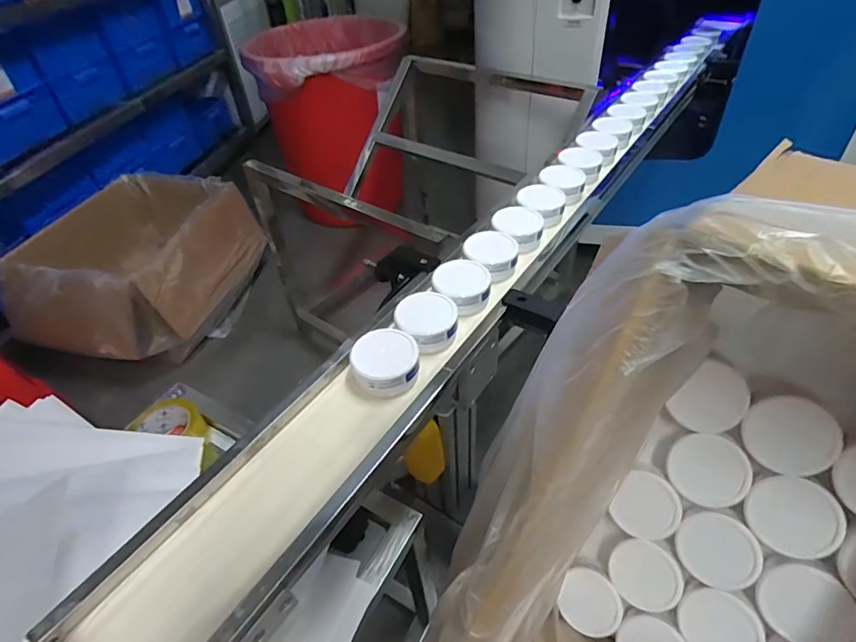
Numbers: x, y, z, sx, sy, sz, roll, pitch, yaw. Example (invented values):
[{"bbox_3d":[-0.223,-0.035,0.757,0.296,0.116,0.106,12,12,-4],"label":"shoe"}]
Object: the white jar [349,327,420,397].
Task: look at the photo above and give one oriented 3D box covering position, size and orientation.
[{"bbox_3d":[-0.048,0.045,0.546,0.074,0.031,0.073,-3,43,3],"label":"white jar"}]

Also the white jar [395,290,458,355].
[{"bbox_3d":[-0.001,0.000,0.592,0.069,0.030,0.077,-18,45,-13],"label":"white jar"}]

